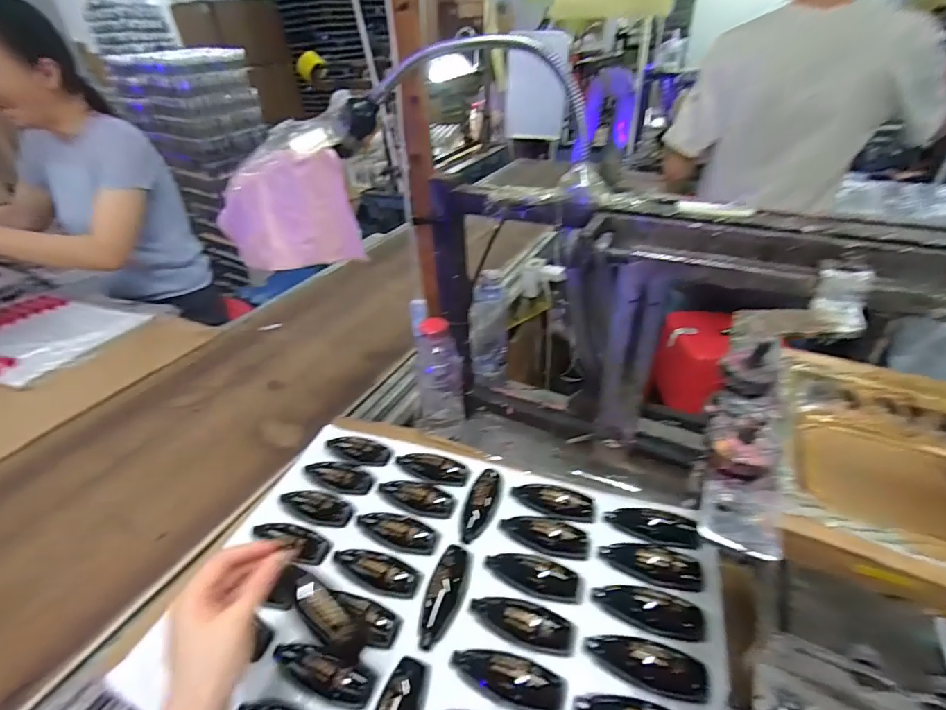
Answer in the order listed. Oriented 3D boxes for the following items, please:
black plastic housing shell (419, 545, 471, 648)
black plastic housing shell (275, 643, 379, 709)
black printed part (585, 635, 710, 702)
[{"bbox_3d":[-0.030,0.245,0.468,0.039,0.014,0.101,6,37,13],"label":"black plastic housing shell"},{"bbox_3d":[-0.139,0.289,0.414,0.103,0.028,0.035,10,38,17],"label":"black plastic housing shell"},{"bbox_3d":[0.156,0.276,0.407,0.100,0.012,0.039,9,38,17],"label":"black printed part"}]

